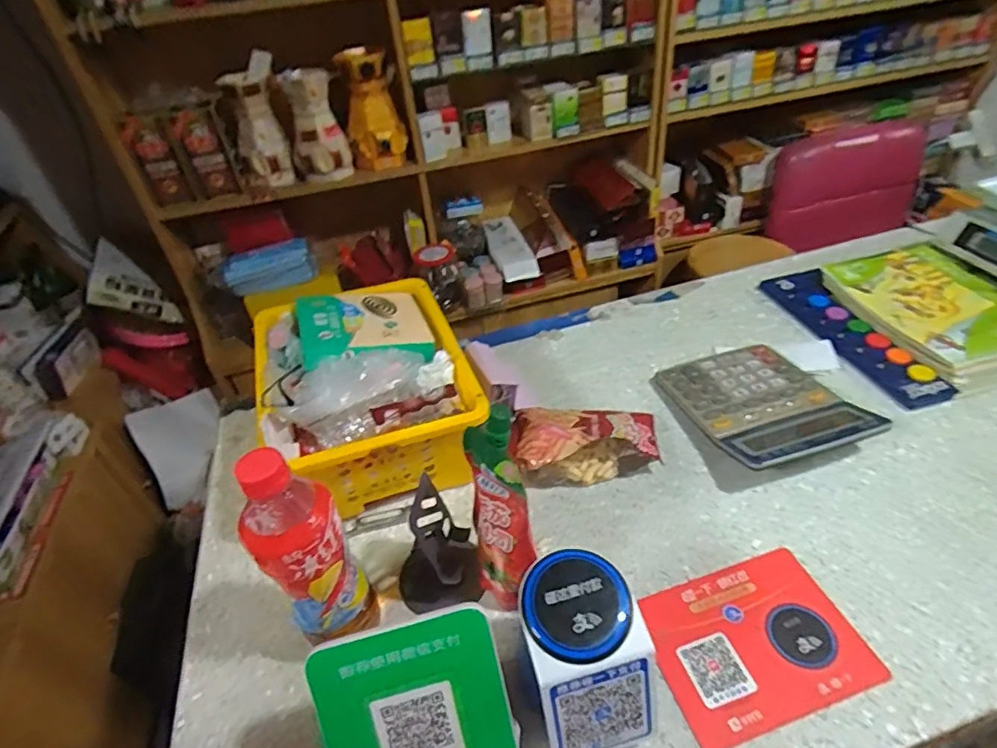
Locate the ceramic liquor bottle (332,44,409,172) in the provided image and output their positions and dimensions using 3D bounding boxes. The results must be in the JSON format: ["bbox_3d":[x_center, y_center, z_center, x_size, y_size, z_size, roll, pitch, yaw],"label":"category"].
[{"bbox_3d":[-0.276,-0.577,1.223,0.122,0.224,0.093,-11,40,-4],"label":"ceramic liquor bottle"}]

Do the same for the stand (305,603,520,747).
[{"bbox_3d":[-0.048,0.230,0.353,0.114,0.145,0.086,-14,40,-8],"label":"stand"}]

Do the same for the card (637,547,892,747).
[{"bbox_3d":[0.204,0.213,0.447,0.158,0.005,0.120,-15,40,-11],"label":"card"}]

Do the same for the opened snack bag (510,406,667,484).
[{"bbox_3d":[0.088,0.067,0.597,0.163,0.051,0.100,-1,40,7],"label":"opened snack bag"}]

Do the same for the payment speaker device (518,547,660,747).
[{"bbox_3d":[0.057,0.200,0.389,0.085,0.124,0.096,-13,40,-7],"label":"payment speaker device"}]

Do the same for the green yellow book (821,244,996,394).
[{"bbox_3d":[0.567,-0.092,0.720,0.179,0.028,0.265,-11,40,-4],"label":"green yellow book"}]

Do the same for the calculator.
[{"bbox_3d":[0.292,0.028,0.617,0.155,0.043,0.194,-15,41,-9],"label":"calculator"}]

